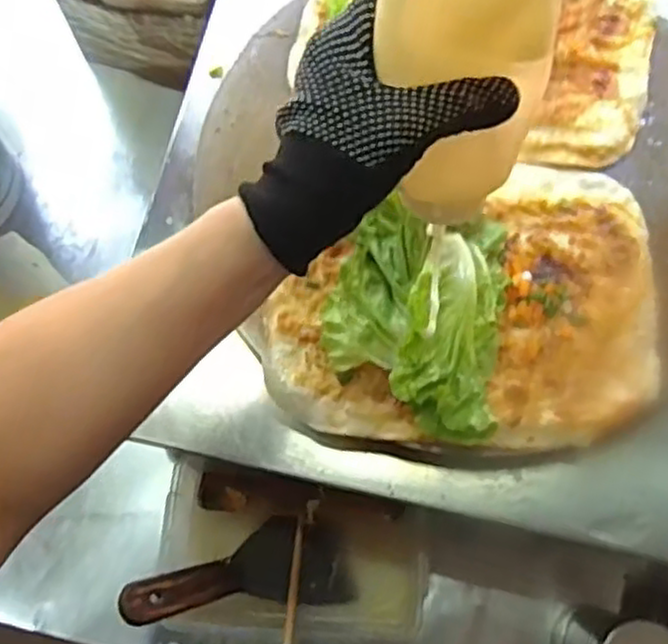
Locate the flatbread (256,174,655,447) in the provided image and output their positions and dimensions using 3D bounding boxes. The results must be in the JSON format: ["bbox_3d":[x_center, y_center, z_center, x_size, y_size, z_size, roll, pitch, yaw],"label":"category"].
[{"bbox_3d":[0.086,-0.016,0.462,0.255,0.041,0.188,-3,73,-1],"label":"flatbread"}]

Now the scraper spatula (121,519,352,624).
[{"bbox_3d":[-0.072,0.201,0.577,0.187,0.025,0.071,-2,71,-28],"label":"scraper spatula"}]

